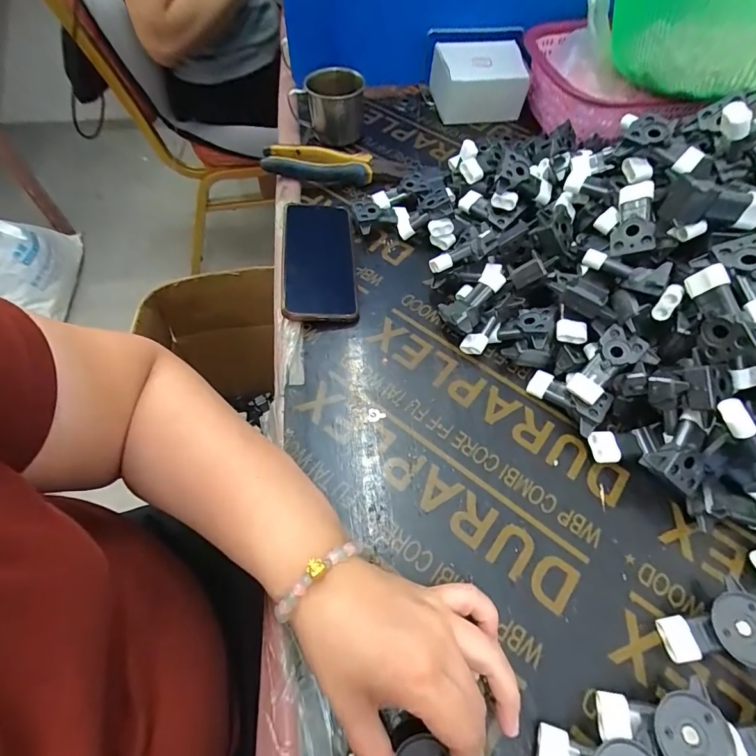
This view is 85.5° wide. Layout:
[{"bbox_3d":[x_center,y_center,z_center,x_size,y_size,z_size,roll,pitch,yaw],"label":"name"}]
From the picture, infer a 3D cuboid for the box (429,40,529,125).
[{"bbox_3d":[0.144,-0.427,0.594,0.128,0.069,0.082,-4,60,-4],"label":"box"}]

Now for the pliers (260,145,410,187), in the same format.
[{"bbox_3d":[-0.053,-0.268,0.514,0.179,0.028,0.043,-4,60,-3],"label":"pliers"}]

